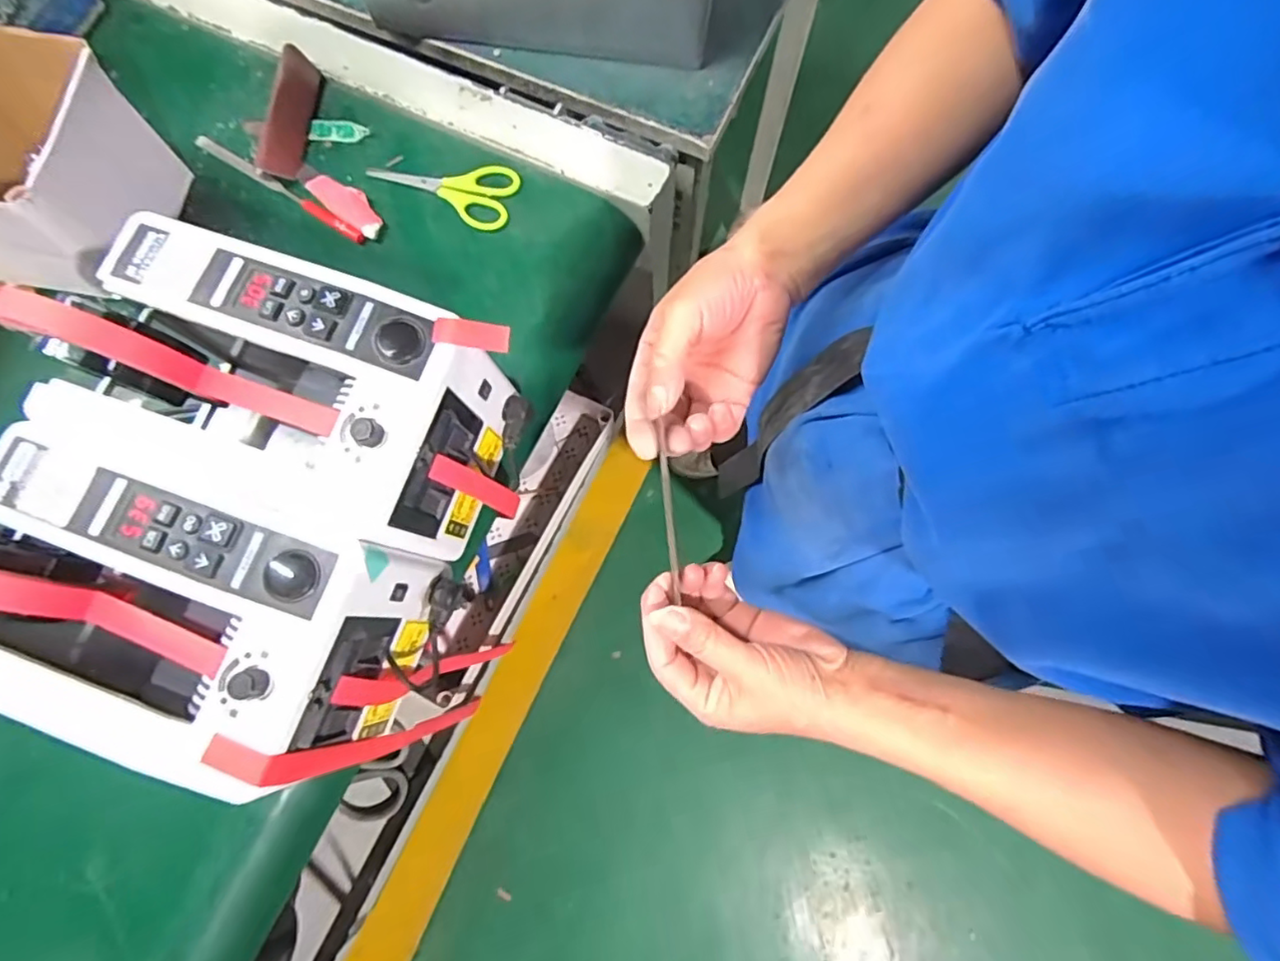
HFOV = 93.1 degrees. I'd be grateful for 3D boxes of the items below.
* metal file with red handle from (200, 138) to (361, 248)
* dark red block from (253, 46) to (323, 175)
[{"bbox_3d":[-0.307,-0.249,0.514,0.180,0.011,0.011,32,79,7],"label":"metal file with red handle"},{"bbox_3d":[-0.299,-0.315,0.519,0.027,0.024,0.114,8,77,2],"label":"dark red block"}]

